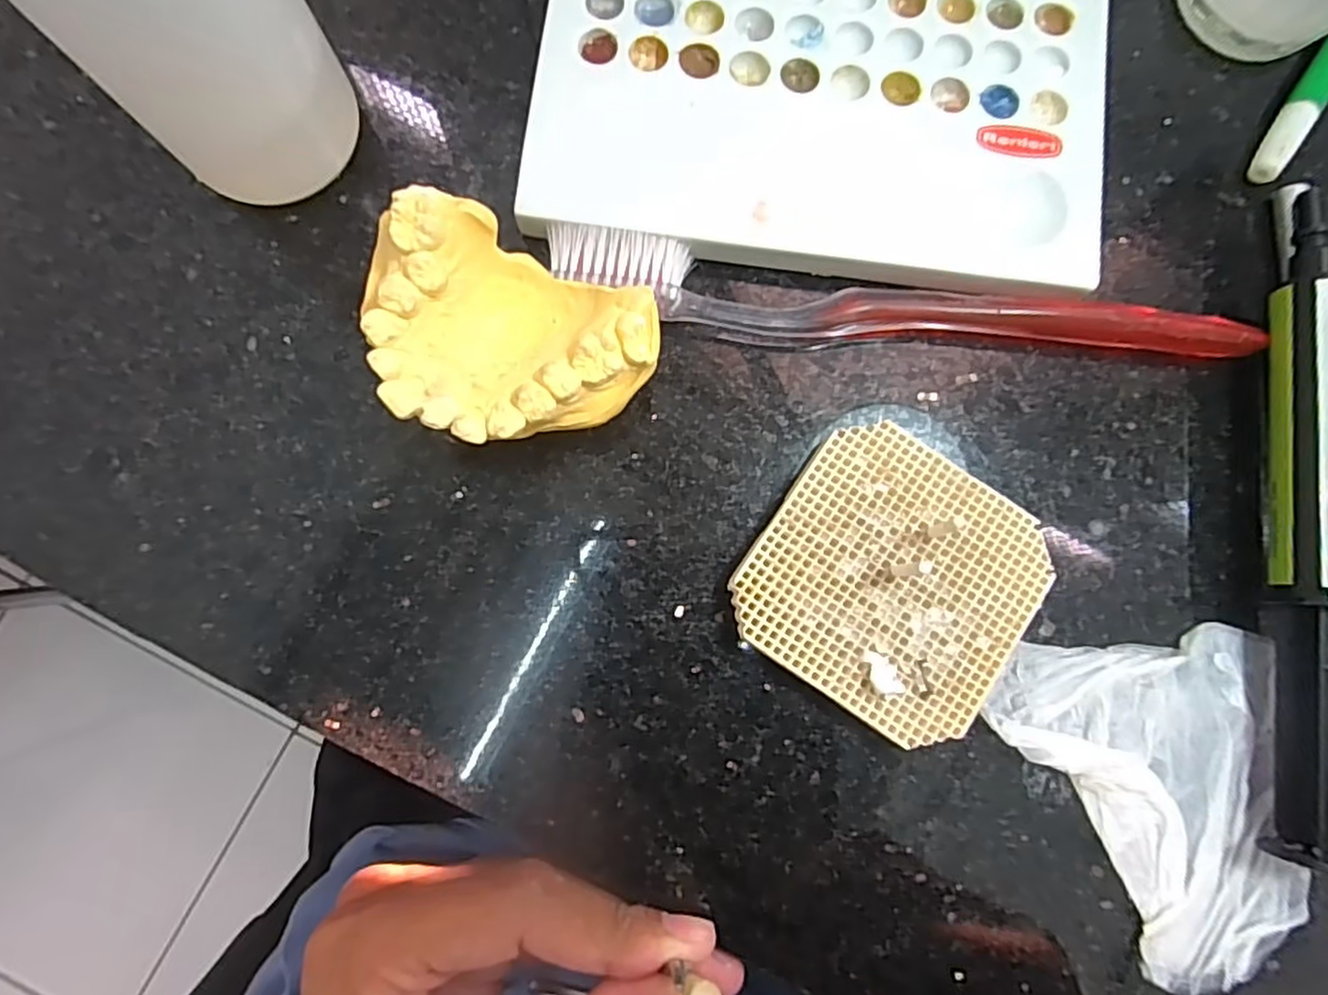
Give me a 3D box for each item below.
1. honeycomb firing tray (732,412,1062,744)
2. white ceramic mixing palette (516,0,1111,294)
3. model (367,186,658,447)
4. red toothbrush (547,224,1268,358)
[{"bbox_3d":[0.057,0.021,0.175,0.064,0.011,0.064,34,82,2],"label":"honeycomb firing tray"},{"bbox_3d":[0.043,-0.109,0.191,0.150,0.012,0.096,7,82,-2],"label":"white ceramic mixing palette"},{"bbox_3d":[-0.035,-0.035,0.166,0.062,0.037,0.048,18,82,0],"label":"model"},{"bbox_3d":[0.062,-0.049,0.184,0.183,0.012,0.021,7,82,-2],"label":"red toothbrush"}]

